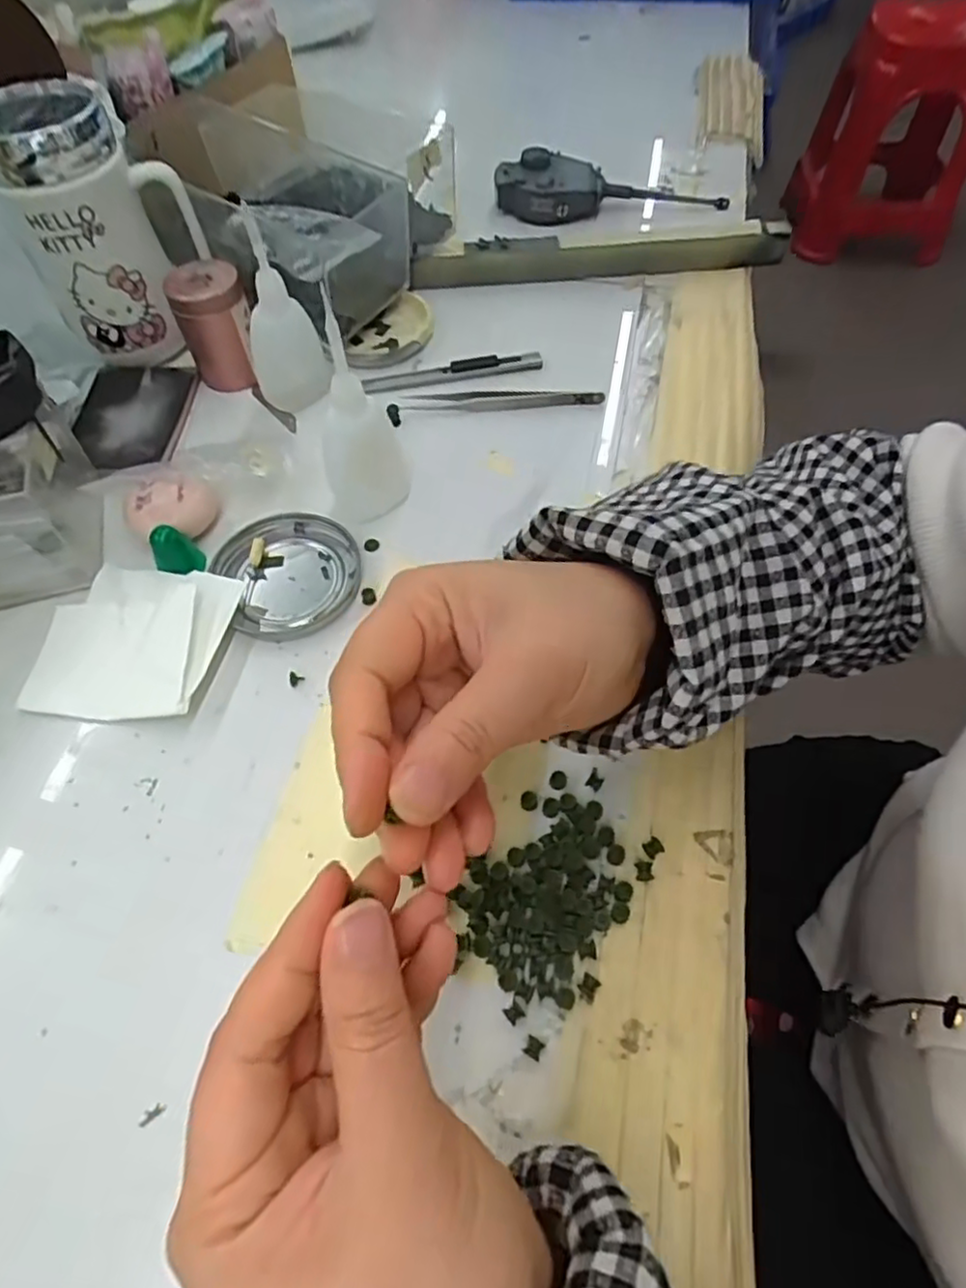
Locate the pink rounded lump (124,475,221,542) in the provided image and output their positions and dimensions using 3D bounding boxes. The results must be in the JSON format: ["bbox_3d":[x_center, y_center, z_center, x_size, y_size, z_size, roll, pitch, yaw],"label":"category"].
[{"bbox_3d":[-0.174,-0.076,0.368,0.046,0.026,0.025,-2,58,-1],"label":"pink rounded lump"}]

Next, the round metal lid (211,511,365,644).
[{"bbox_3d":[-0.102,-0.037,0.360,0.071,0.012,0.074,0,58,0],"label":"round metal lid"}]

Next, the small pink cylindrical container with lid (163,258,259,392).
[{"bbox_3d":[-0.171,-0.205,0.429,0.043,0.061,0.043,0,58,0],"label":"small pink cylindrical container with lid"}]

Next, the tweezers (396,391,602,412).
[{"bbox_3d":[0.012,-0.157,0.428,0.127,0.009,0.014,2,58,2],"label":"tweezers"}]

